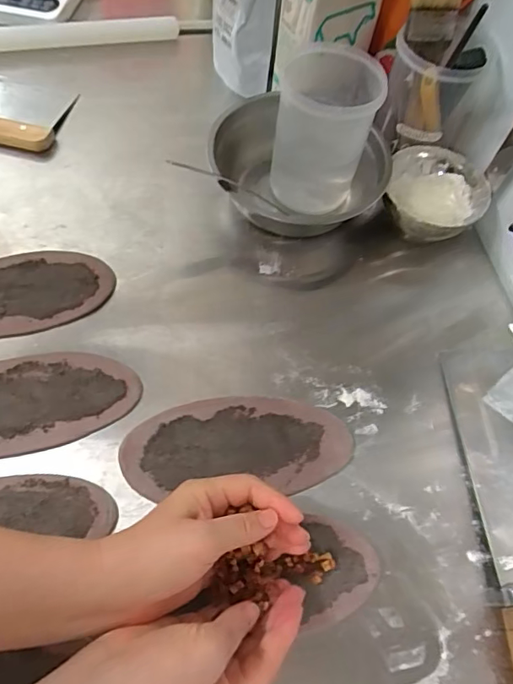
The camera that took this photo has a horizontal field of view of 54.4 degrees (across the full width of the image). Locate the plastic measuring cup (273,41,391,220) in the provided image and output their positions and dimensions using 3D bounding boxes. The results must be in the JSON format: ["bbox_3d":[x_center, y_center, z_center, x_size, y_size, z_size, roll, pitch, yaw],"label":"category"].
[{"bbox_3d":[0.067,-0.214,0.514,0.092,0.137,0.105,13,62,3],"label":"plastic measuring cup"}]

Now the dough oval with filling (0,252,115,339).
[{"bbox_3d":[-0.245,-0.042,0.470,0.208,0.006,0.084,-12,64,-11],"label":"dough oval with filling"}]

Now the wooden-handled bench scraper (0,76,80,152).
[{"bbox_3d":[-0.299,-0.278,0.589,0.148,0.023,0.111,12,62,2],"label":"wooden-handled bench scraper"}]

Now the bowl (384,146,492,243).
[{"bbox_3d":[0.190,-0.153,0.528,0.100,0.048,0.094,2,62,-3],"label":"bowl"}]

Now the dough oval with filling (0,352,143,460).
[{"bbox_3d":[-0.212,0.055,0.426,0.214,0.011,0.084,-11,63,-10],"label":"dough oval with filling"}]

